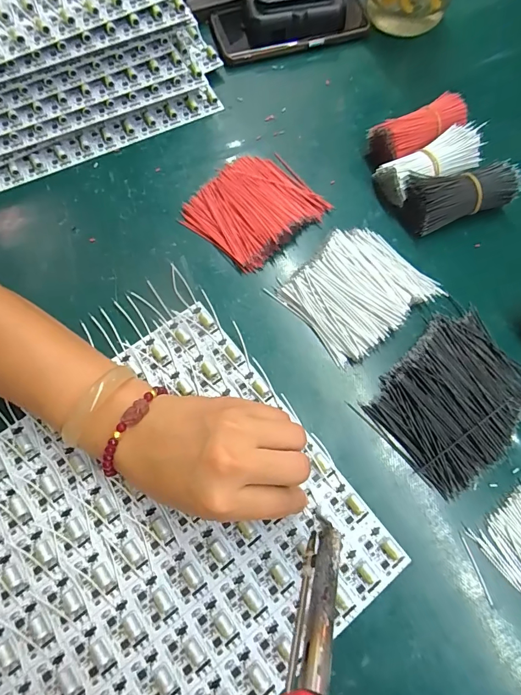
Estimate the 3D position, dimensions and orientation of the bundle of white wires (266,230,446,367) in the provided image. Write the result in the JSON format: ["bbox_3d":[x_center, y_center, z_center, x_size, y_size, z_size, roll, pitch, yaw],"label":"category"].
[{"bbox_3d":[0.081,-0.050,0.323,0.110,0.020,0.091,-38,77,-8],"label":"bundle of white wires"}]

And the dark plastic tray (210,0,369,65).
[{"bbox_3d":[0.035,-0.361,0.419,0.173,0.037,0.076,-16,74,-3],"label":"dark plastic tray"}]

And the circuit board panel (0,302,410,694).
[{"bbox_3d":[-0.086,0.135,0.262,0.283,0.016,0.241,-37,75,-11],"label":"circuit board panel"}]

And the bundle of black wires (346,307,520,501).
[{"bbox_3d":[0.146,0.036,0.293,0.120,0.019,0.094,-42,77,-9],"label":"bundle of black wires"}]

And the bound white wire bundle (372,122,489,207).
[{"bbox_3d":[0.153,-0.164,0.358,0.092,0.038,0.040,-28,75,-6],"label":"bound white wire bundle"}]

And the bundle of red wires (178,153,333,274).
[{"bbox_3d":[-0.005,-0.125,0.350,0.108,0.015,0.090,-39,77,-9],"label":"bundle of red wires"}]

